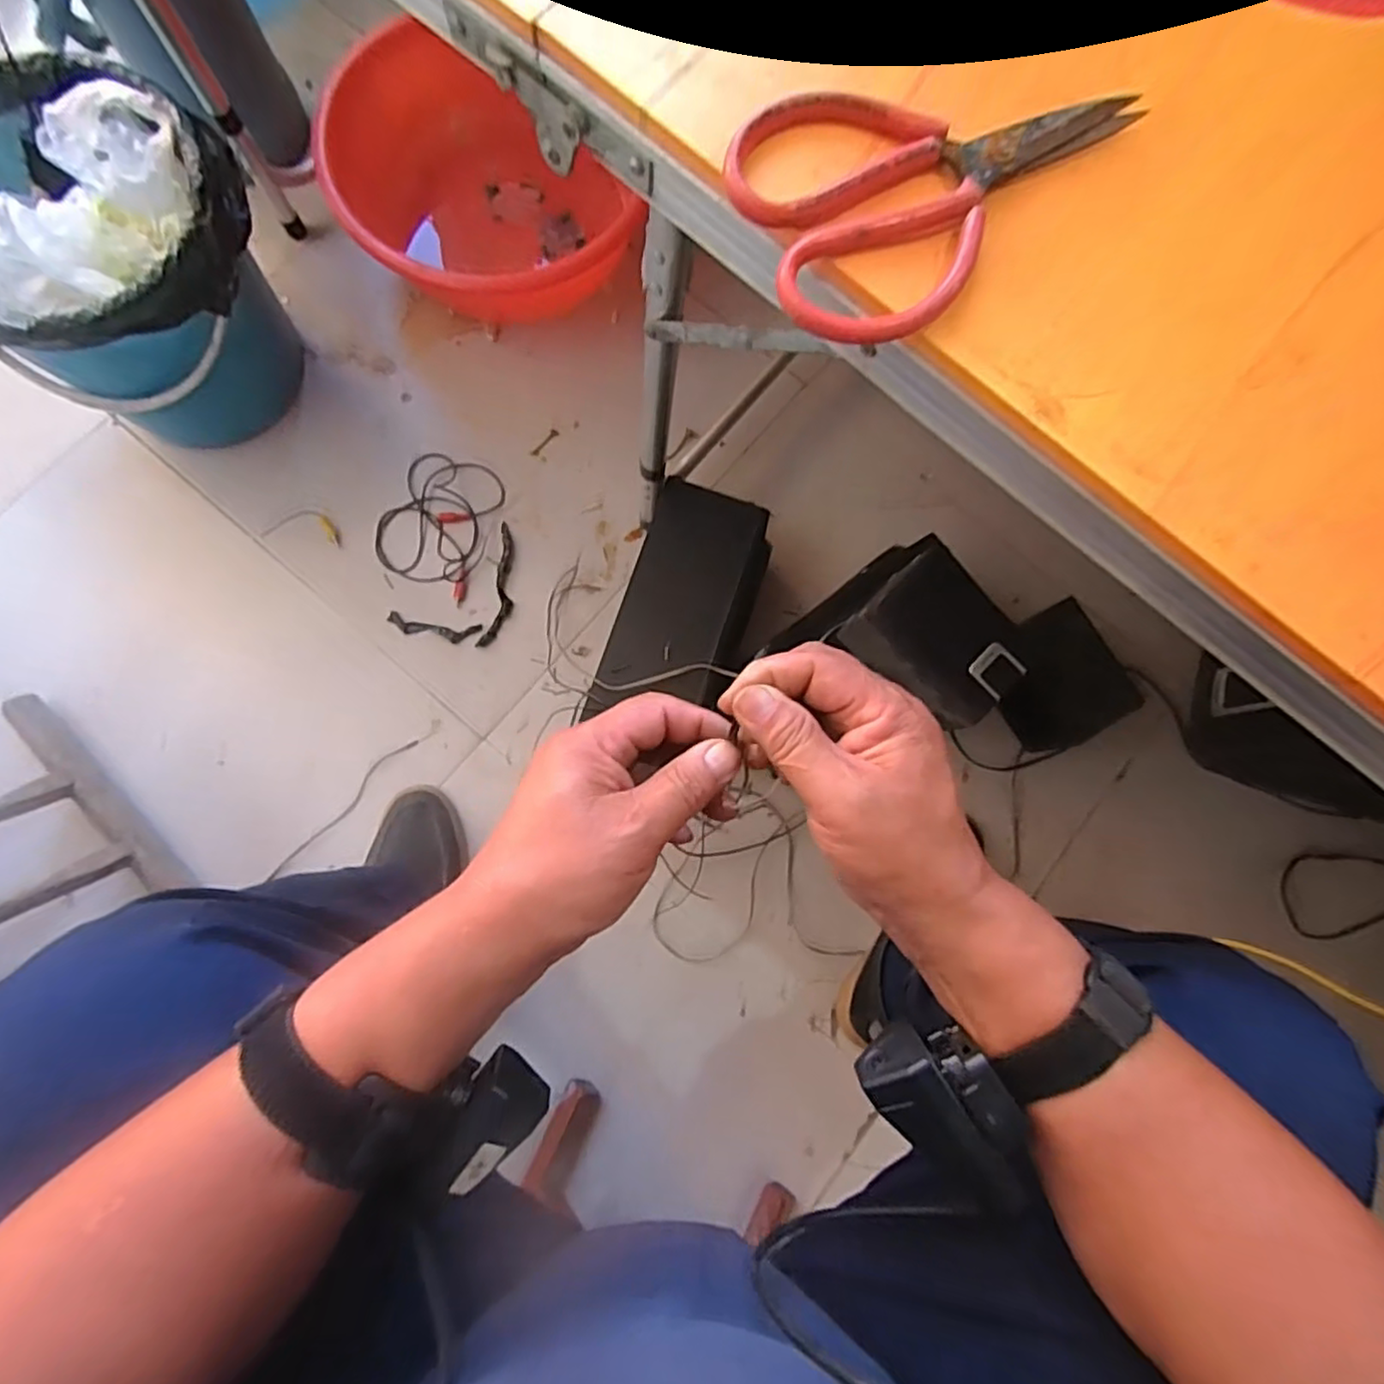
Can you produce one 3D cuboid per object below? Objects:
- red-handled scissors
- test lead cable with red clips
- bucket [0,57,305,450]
[{"bbox_3d":[0.098,-0.230,0.292,0.180,0.011,0.111,-43,88,-8],"label":"red-handled scissors"},{"bbox_3d":[-0.302,-0.202,0.808,0.120,0.010,0.164,19,82,-2],"label":"test lead cable with red clips"},{"bbox_3d":[-0.565,-0.411,0.682,0.269,0.293,0.256,0,81,-3],"label":"bucket"}]

